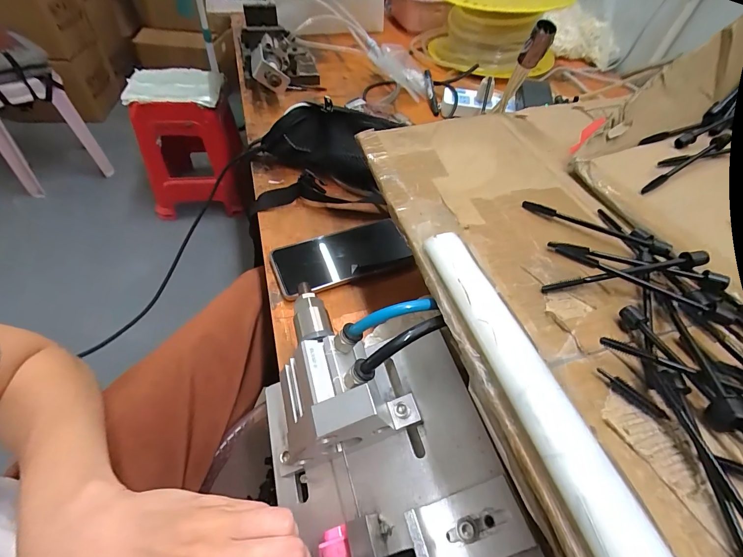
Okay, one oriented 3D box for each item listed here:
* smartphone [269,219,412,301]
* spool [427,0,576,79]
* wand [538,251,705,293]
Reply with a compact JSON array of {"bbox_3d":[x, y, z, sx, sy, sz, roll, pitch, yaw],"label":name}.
[{"bbox_3d":[-0.035,-0.029,0.418,0.160,0.011,0.074,-17,54,-19],"label":"smartphone"},{"bbox_3d":[0.286,-0.564,0.786,0.262,0.130,0.238,-6,51,-11],"label":"spool"},{"bbox_3d":[0.160,-0.004,0.221,0.100,0.007,0.007,-12,51,4],"label":"wand"}]

